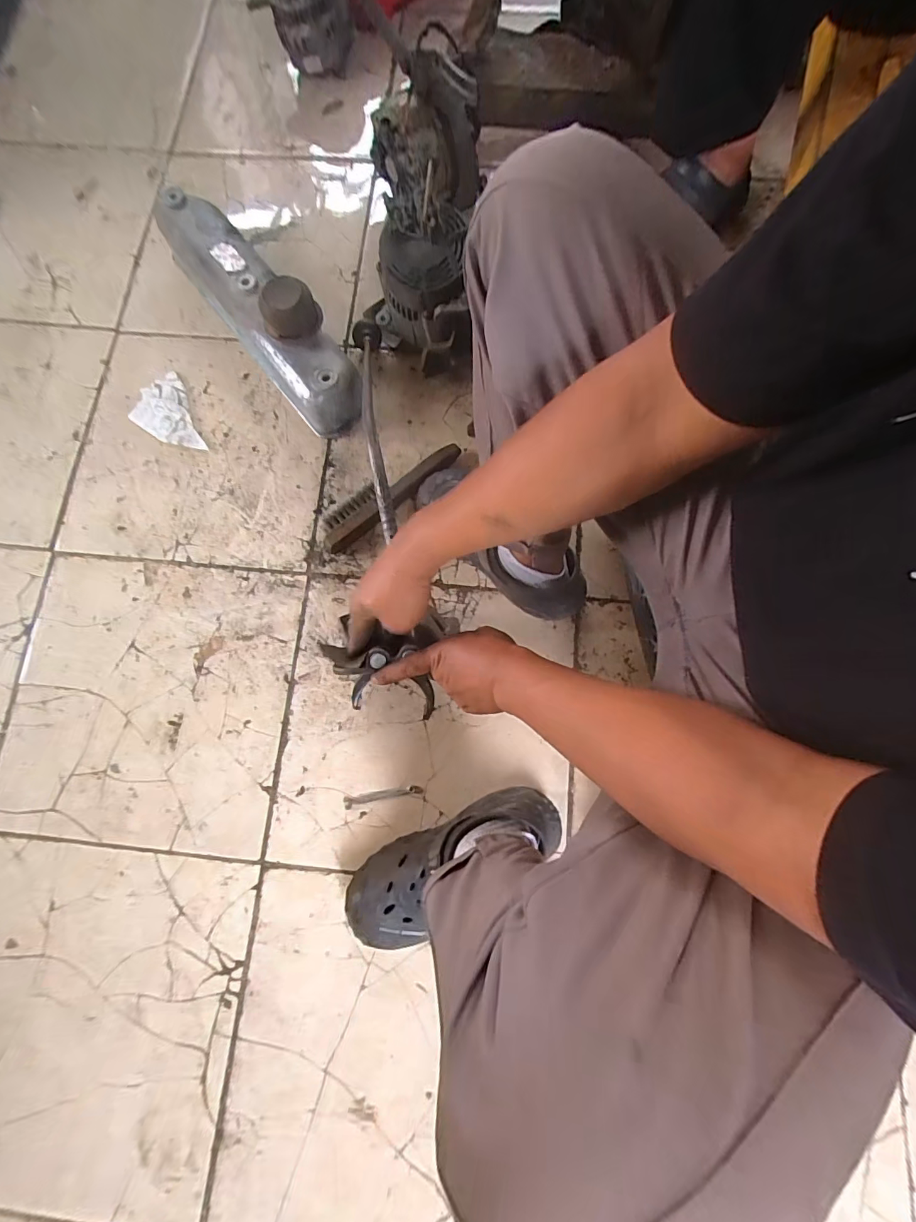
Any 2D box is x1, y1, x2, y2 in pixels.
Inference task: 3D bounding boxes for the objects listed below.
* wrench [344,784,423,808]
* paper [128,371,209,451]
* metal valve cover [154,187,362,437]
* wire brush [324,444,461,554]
[{"bbox_3d":[-0.102,0.251,0.622,0.106,0.004,0.014,-10,78,-1],"label":"wrench"},{"bbox_3d":[-0.480,-0.315,0.747,0.093,0.009,0.152,-24,79,-4],"label":"paper"},{"bbox_3d":[-0.321,-0.489,0.714,0.109,0.136,0.483,-39,80,-7],"label":"metal valve cover"},{"bbox_3d":[-0.102,-0.177,0.691,0.243,0.043,0.058,-38,80,-7],"label":"wire brush"}]

